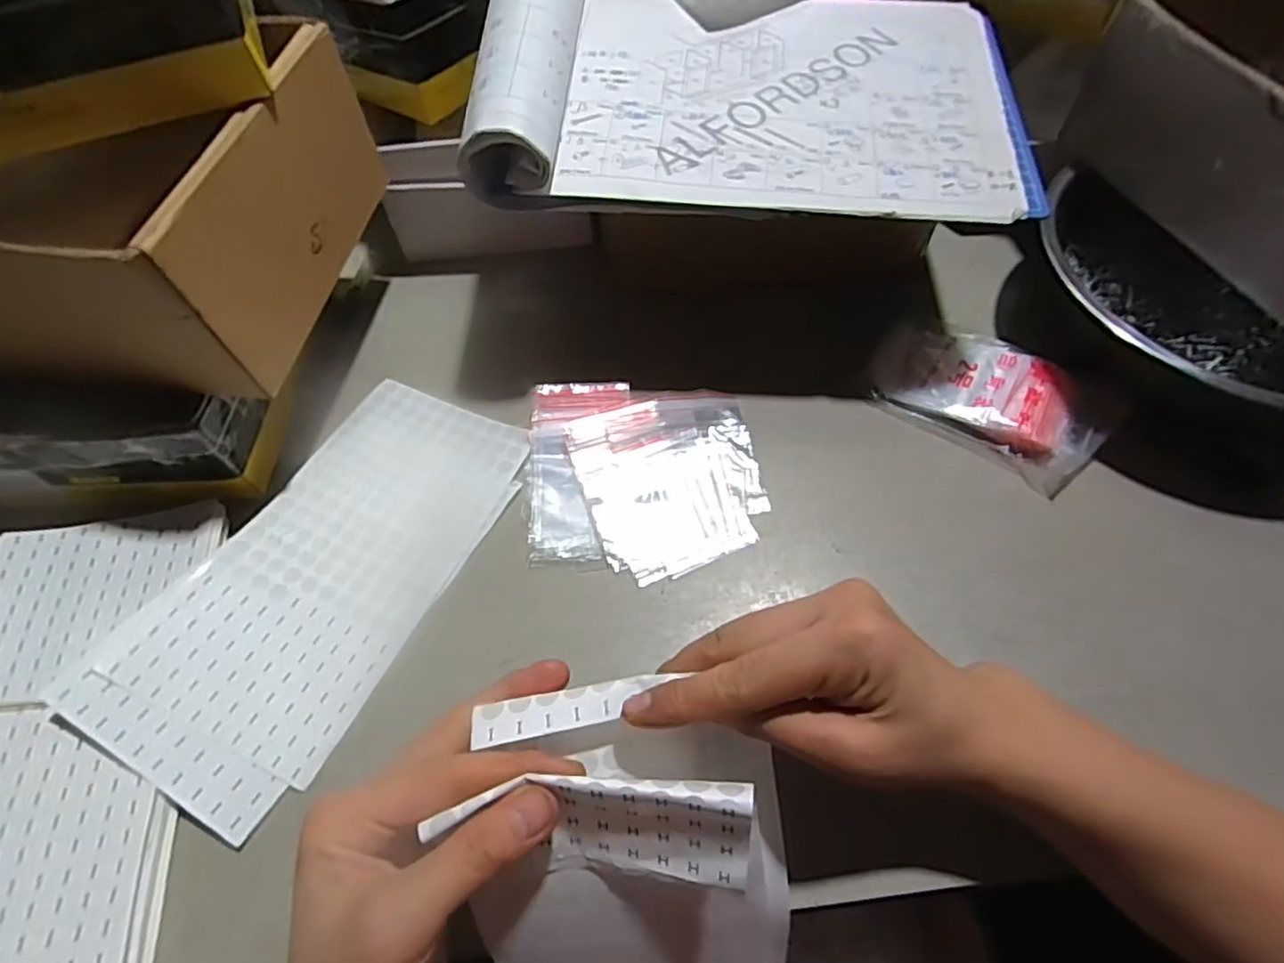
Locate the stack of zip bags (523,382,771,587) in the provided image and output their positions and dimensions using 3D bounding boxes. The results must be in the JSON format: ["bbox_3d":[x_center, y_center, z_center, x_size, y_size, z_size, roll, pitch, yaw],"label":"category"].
[{"bbox_3d":[0.000,-0.005,0.397,0.144,0.011,0.129,3,61,2],"label":"stack of zip bags"}]

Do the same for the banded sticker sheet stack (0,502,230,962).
[{"bbox_3d":[-0.290,0.123,0.314,0.126,0.019,0.231,-8,61,-4],"label":"banded sticker sheet stack"}]

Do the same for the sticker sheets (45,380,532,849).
[{"bbox_3d":[-0.176,0.045,0.357,0.125,0.031,0.249,25,64,14],"label":"sticker sheets"}]

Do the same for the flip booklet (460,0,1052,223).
[{"bbox_3d":[0.072,-0.251,0.376,0.309,0.050,0.208,3,61,2],"label":"flip booklet"}]

